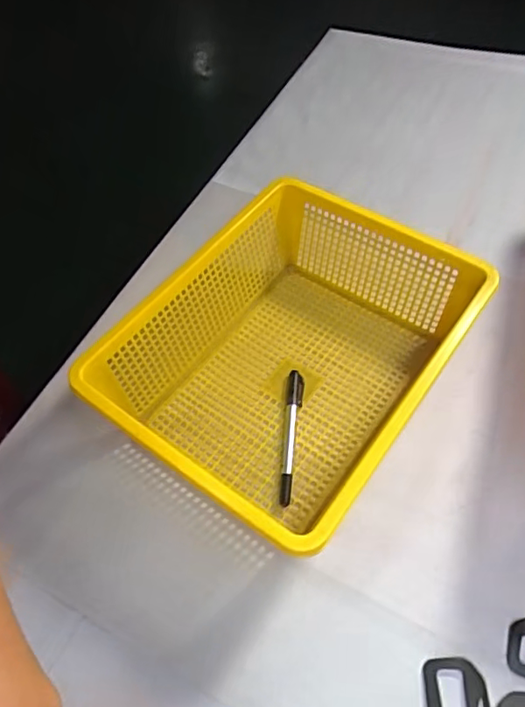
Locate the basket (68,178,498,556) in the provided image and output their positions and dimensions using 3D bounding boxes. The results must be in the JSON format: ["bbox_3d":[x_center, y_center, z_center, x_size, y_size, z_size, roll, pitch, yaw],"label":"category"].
[{"bbox_3d":[0.029,0.006,0.490,0.233,0.111,0.299,31,63,24],"label":"basket"}]

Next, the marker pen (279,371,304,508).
[{"bbox_3d":[0.026,0.072,0.498,0.016,0.014,0.133,4,55,8],"label":"marker pen"}]

